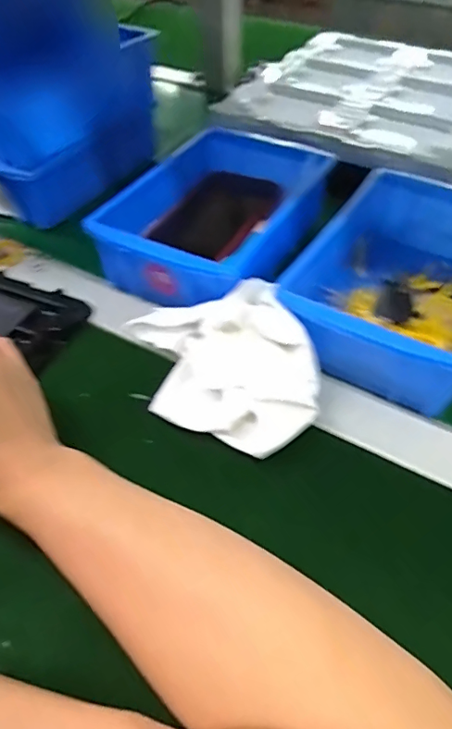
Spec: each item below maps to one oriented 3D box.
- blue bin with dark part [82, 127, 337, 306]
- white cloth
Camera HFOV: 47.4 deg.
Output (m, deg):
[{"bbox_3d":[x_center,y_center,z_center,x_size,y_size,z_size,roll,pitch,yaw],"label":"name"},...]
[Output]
[{"bbox_3d":[-0.007,-0.121,0.456,0.130,0.082,0.199,26,53,23],"label":"blue bin with dark part"},{"bbox_3d":[0.001,-0.003,0.347,0.107,0.032,0.129,-23,61,1],"label":"white cloth"}]

